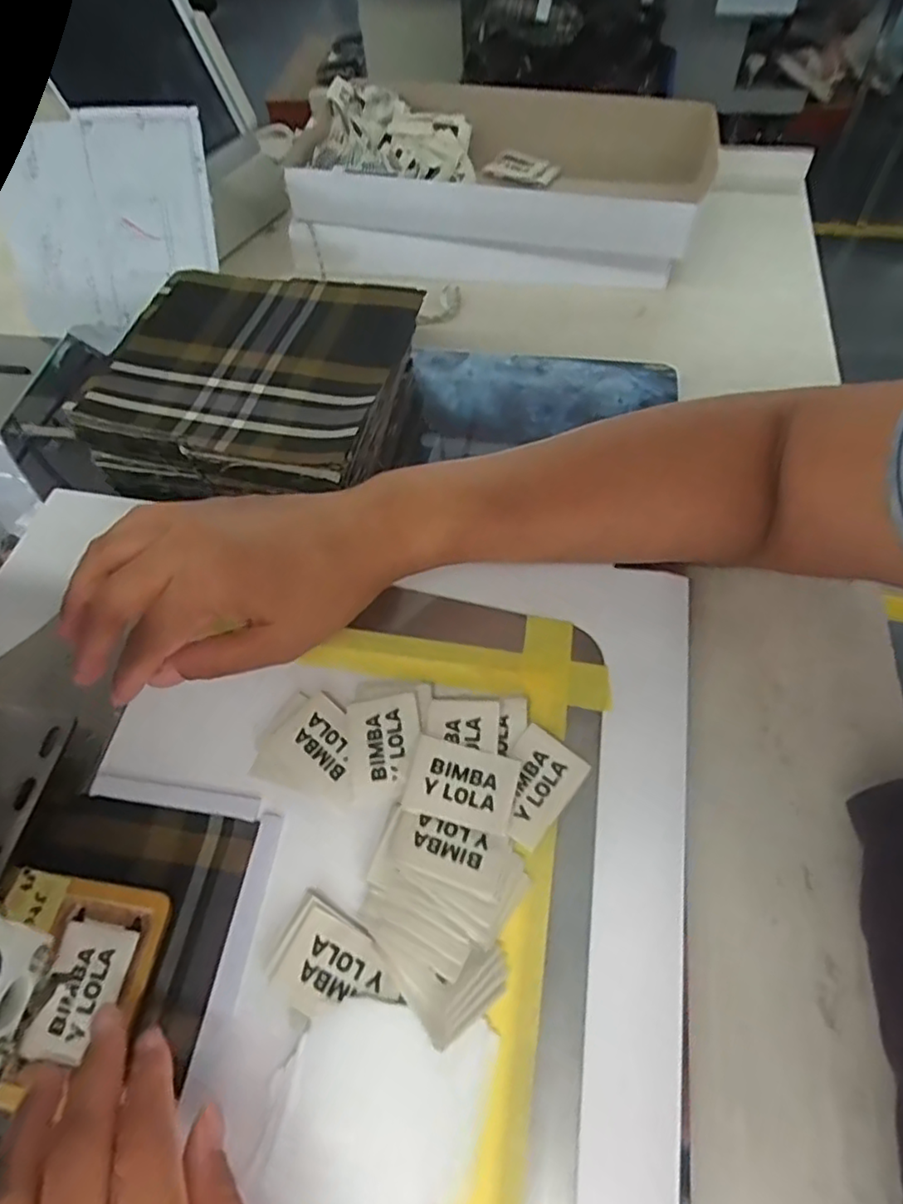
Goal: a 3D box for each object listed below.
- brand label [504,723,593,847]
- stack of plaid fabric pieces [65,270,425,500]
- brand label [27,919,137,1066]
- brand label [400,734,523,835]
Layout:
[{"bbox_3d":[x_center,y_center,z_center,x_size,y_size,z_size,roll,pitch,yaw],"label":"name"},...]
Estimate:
[{"bbox_3d":[0.037,0.083,0.296,0.034,0.004,0.048,34,68,21],"label":"brand label"},{"bbox_3d":[-0.118,-0.132,0.402,0.170,0.061,0.148,10,61,10],"label":"stack of plaid fabric pieces"},{"bbox_3d":[-0.152,0.160,0.268,0.032,0.007,0.048,8,60,6],"label":"brand label"},{"bbox_3d":[0.005,0.082,0.294,0.048,0.004,0.034,12,62,11],"label":"brand label"}]

